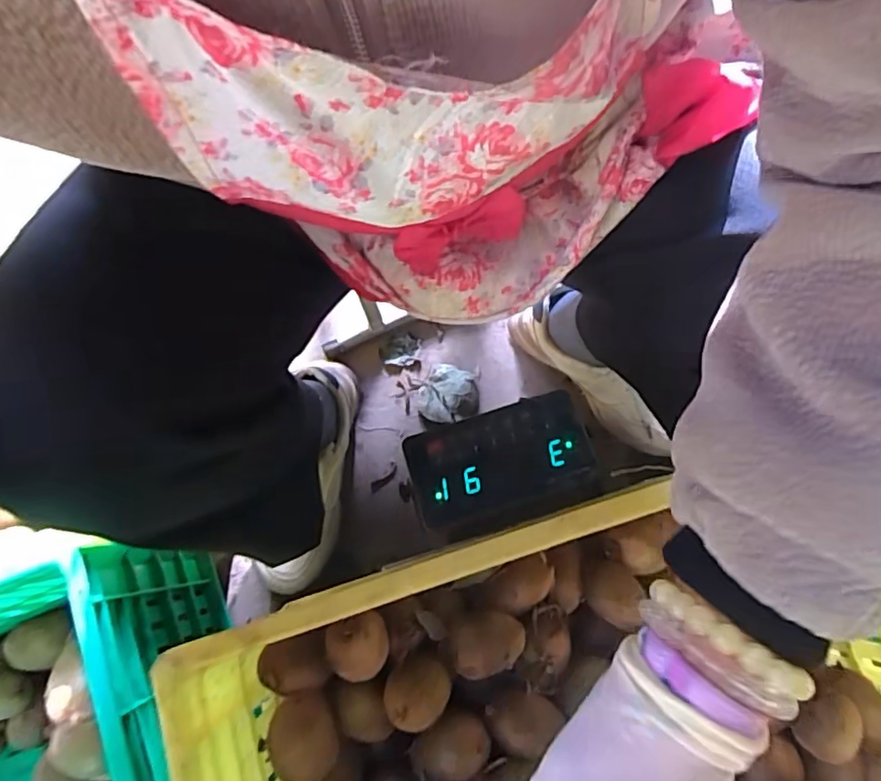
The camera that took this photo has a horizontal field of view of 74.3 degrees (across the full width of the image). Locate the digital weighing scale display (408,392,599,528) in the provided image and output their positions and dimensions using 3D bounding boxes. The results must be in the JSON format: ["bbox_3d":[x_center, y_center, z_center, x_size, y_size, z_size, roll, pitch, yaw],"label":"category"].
[{"bbox_3d":[0.061,0.069,0.620,0.191,0.026,0.099,-18,76,-3],"label":"digital weighing scale display"}]

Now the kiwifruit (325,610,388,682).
[{"bbox_3d":[-0.057,0.177,0.402,0.042,0.042,0.043,0,76,1],"label":"kiwifruit"}]

